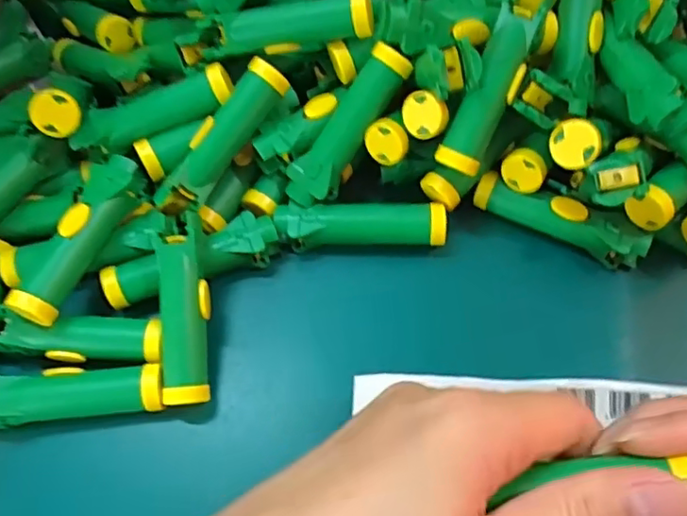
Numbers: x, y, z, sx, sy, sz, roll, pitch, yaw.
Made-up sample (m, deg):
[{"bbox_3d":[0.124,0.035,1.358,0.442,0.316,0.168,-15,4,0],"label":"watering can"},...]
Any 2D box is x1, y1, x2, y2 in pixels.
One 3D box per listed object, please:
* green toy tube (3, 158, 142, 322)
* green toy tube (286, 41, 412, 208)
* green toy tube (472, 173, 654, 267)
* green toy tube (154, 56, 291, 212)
[{"bbox_3d":[-0.116,-0.008,0.268,0.018,0.022,0.081,17,64,10],"label":"green toy tube"},{"bbox_3d":[0.002,-0.060,0.282,0.019,0.015,0.081,39,103,20],"label":"green toy tube"},{"bbox_3d":[0.102,-0.018,0.286,0.080,0.017,0.016,22,65,13],"label":"green toy tube"},{"bbox_3d":[-0.055,-0.055,0.279,0.018,0.018,0.079,37,89,19],"label":"green toy tube"}]

